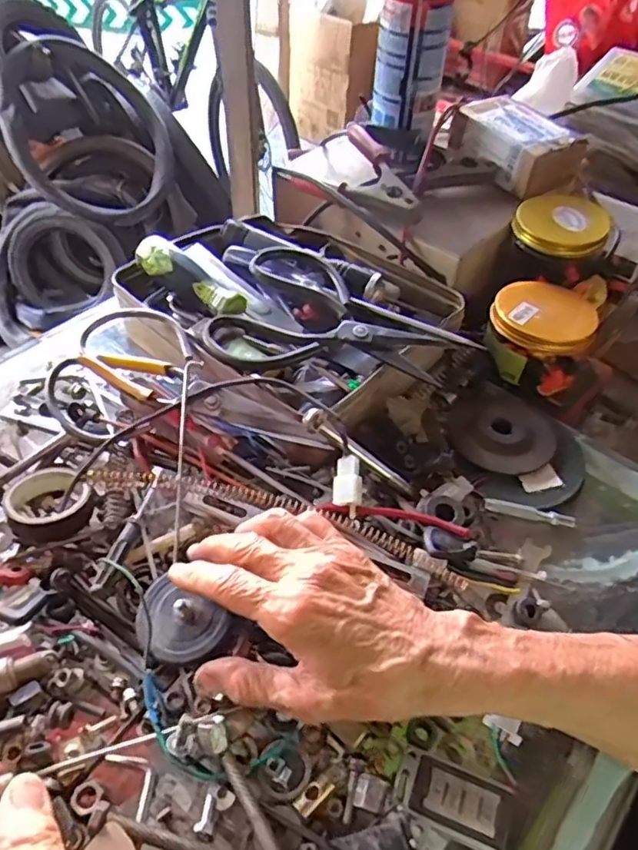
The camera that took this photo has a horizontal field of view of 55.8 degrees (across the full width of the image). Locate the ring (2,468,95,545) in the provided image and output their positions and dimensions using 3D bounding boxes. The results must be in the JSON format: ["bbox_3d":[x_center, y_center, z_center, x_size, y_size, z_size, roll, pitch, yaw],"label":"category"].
[{"bbox_3d":[-0.178,0.054,0.394,0.052,0.027,0.045,-15,47,-37],"label":"ring"}]

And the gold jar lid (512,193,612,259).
[{"bbox_3d":[0.218,-0.182,0.543,0.079,0.021,0.074,2,48,-2],"label":"gold jar lid"}]

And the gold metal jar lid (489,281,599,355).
[{"bbox_3d":[0.188,-0.092,0.501,0.080,0.020,0.081,2,48,-2],"label":"gold metal jar lid"}]

